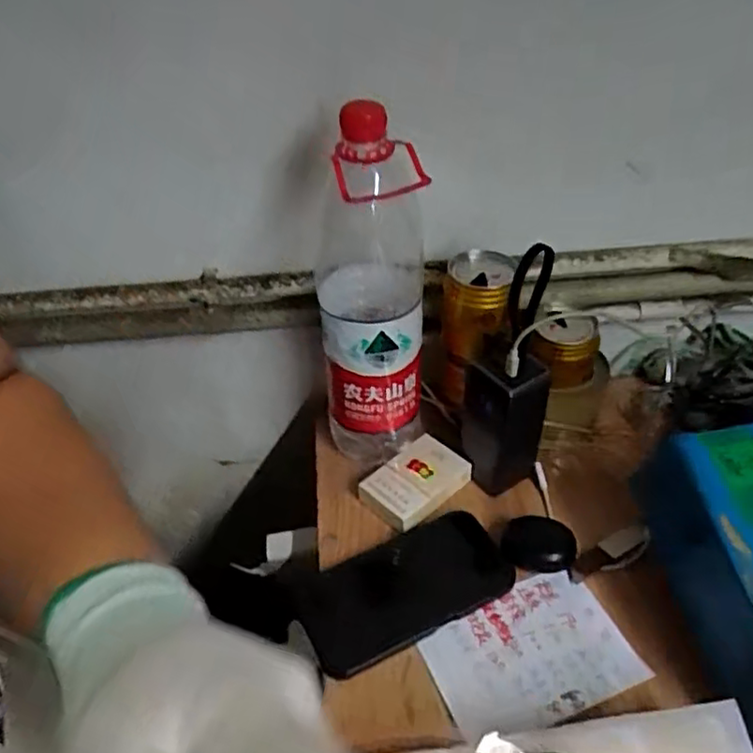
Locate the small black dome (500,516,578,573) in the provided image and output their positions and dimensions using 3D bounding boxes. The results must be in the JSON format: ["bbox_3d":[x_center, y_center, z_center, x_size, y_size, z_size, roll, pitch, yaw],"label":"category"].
[{"bbox_3d":[0.135,0.139,0.559,0.058,0.028,0.038,18,44,21],"label":"small black dome"}]

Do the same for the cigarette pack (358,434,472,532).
[{"bbox_3d":[0.036,0.094,0.601,0.065,0.022,0.091,31,50,32],"label":"cigarette pack"}]

